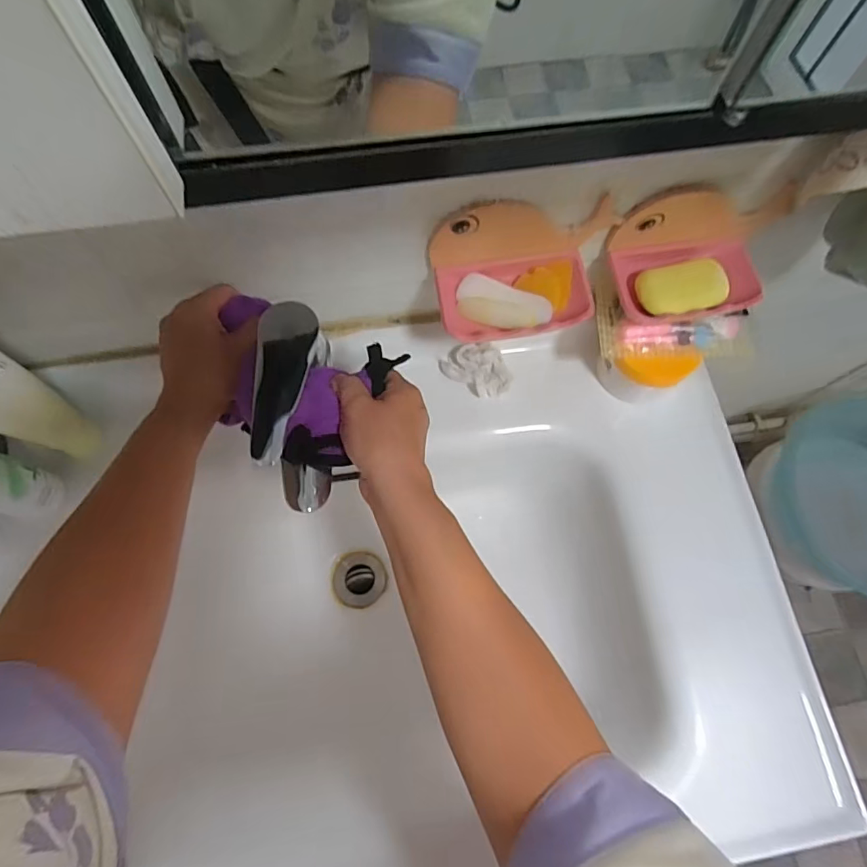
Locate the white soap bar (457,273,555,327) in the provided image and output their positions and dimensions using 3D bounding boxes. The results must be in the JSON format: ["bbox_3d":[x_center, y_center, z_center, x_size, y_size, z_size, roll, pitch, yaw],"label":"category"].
[{"bbox_3d":[0.058,-0.108,0.430,0.081,0.015,0.034,23,72,7],"label":"white soap bar"}]

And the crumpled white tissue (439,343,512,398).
[{"bbox_3d":[0.045,-0.069,0.513,0.070,0.034,0.047,37,74,11],"label":"crumpled white tissue"}]

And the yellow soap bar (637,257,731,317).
[{"bbox_3d":[0.218,-0.128,0.441,0.079,0.014,0.044,-8,71,-4],"label":"yellow soap bar"}]

